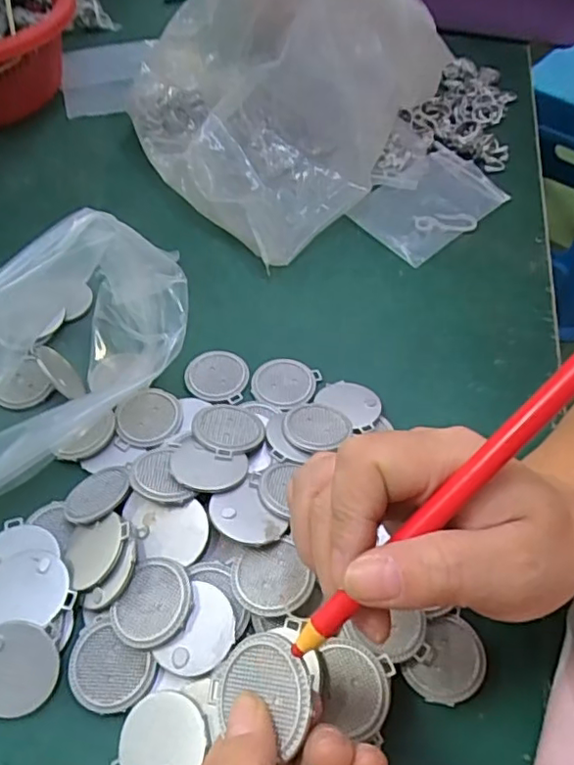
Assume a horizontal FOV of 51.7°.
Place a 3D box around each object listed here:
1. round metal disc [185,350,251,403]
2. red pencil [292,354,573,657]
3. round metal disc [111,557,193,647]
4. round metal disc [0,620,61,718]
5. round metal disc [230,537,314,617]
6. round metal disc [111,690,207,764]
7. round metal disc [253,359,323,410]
[{"bbox_3d":[-0.046,-0.005,0.388,0.040,0.004,0.040,1,53,-1],"label":"round metal disc"},{"bbox_3d":[0.058,0.030,0.186,0.160,0.006,0.010,-47,62,6],"label":"red pencil"},{"bbox_3d":[-0.063,0.104,0.280,0.036,0.004,0.039,1,53,-1],"label":"round metal disc"},{"bbox_3d":[-0.126,0.132,0.273,0.040,0.004,0.039,1,77,-7],"label":"round metal disc"},{"bbox_3d":[-0.008,0.094,0.283,0.036,0.007,0.034,-2,47,2],"label":"round metal disc"},{"bbox_3d":[-0.055,0.157,0.257,0.037,0.004,0.041,22,70,31],"label":"round metal disc"},{"bbox_3d":[-0.003,0.001,0.383,0.041,0.004,0.043,-1,48,1],"label":"round metal disc"}]

